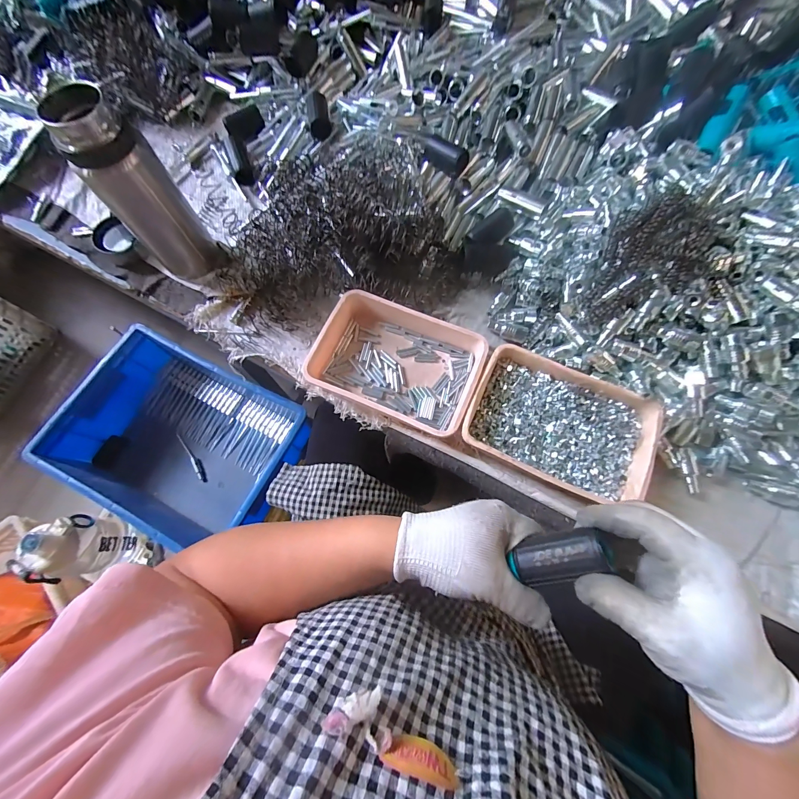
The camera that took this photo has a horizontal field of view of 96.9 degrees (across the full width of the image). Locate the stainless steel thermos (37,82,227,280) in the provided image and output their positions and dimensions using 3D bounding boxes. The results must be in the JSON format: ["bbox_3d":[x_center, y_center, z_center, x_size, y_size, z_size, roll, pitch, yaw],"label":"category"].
[{"bbox_3d":[-0.307,-0.242,0.432,0.080,0.204,0.068,-37,76,-10],"label":"stainless steel thermos"}]

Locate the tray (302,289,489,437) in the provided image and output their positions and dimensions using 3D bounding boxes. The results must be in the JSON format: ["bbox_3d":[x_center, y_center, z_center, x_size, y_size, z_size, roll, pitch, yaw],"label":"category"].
[{"bbox_3d":[-0.003,-0.047,0.447,0.199,0.039,0.144,21,74,7],"label":"tray"}]

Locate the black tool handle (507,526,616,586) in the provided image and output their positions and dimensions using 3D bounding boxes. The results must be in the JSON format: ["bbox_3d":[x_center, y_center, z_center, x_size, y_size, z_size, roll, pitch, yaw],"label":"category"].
[{"bbox_3d":[0.116,0.111,0.254,0.068,0.024,0.031,-29,70,32],"label":"black tool handle"}]

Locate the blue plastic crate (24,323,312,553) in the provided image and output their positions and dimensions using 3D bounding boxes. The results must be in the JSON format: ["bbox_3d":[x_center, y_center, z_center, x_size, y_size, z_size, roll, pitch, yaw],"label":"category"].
[{"bbox_3d":[-0.405,0.081,0.684,0.395,0.151,0.292,26,74,9],"label":"blue plastic crate"}]

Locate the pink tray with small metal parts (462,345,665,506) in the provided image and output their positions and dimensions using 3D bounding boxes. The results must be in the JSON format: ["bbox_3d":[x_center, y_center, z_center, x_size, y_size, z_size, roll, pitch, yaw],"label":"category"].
[{"bbox_3d":[0.186,0.029,0.415,0.200,0.034,0.138,26,74,9],"label":"pink tray with small metal parts"}]

